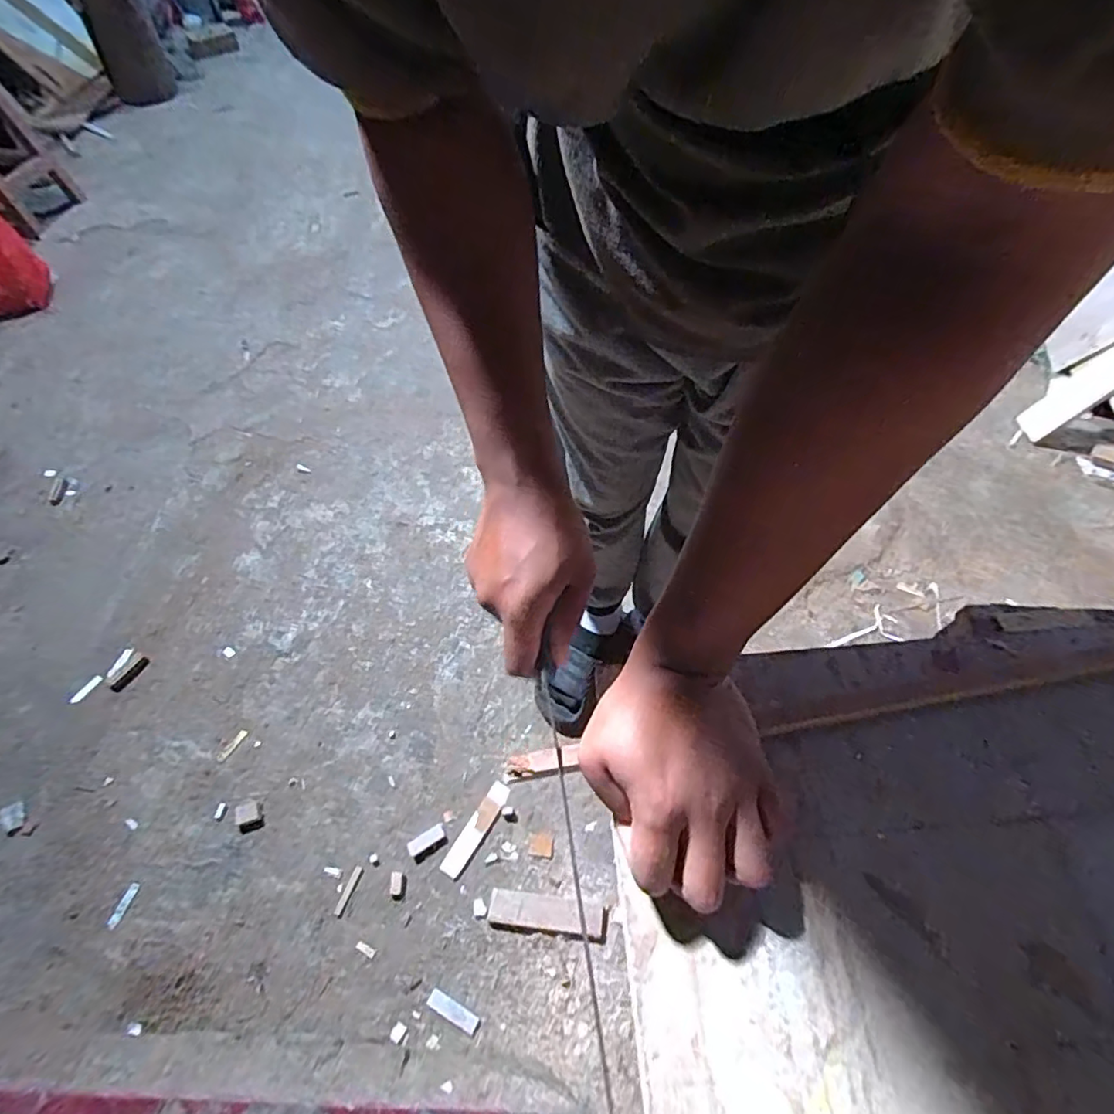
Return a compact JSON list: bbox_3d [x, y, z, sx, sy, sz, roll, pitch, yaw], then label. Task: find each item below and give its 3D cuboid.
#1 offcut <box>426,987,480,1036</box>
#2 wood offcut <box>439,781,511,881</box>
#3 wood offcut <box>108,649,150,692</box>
[{"bbox_3d":[-0.150,0.660,0.836,0.081,0.005,0.024,23,61,14],"label":"offcut"},{"bbox_3d":[-0.137,0.457,0.971,0.034,0.009,0.160,28,62,17],"label":"wood offcut"},{"bbox_3d":[-0.852,0.225,1.137,0.060,0.010,0.075,23,61,14],"label":"wood offcut"}]

